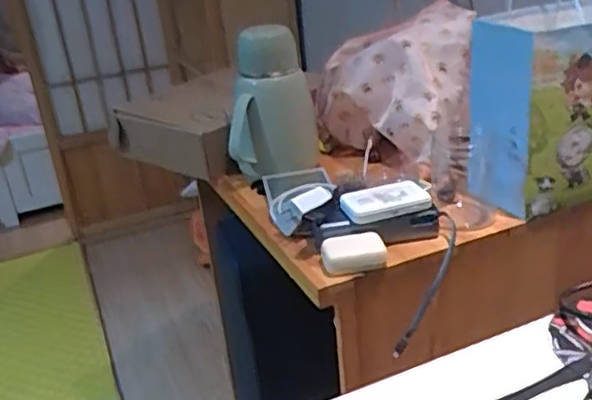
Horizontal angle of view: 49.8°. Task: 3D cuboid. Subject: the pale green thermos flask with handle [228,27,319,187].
[{"bbox_3d":[-0.039,-0.150,1.009,0.133,0.227,0.117,-6,24,1],"label":"pale green thermos flask with handle"}]

